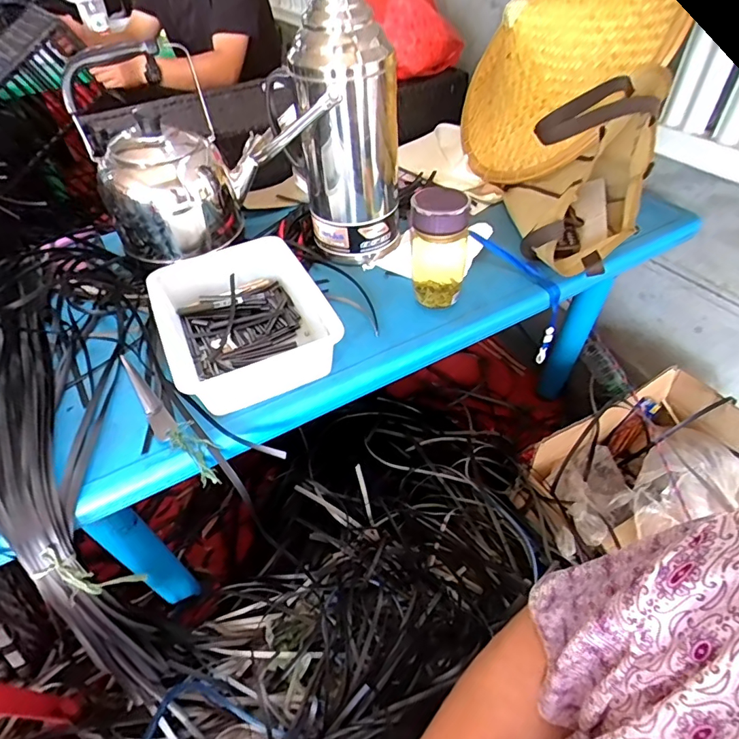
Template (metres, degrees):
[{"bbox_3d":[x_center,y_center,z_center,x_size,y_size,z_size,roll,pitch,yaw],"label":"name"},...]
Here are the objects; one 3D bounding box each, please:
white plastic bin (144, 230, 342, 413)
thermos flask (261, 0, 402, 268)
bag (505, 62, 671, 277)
[{"bbox_3d":[-0.184,-0.078,0.666,0.209,0.072,0.259,-20,49,-16],"label":"white plastic bin"},{"bbox_3d":[-0.054,-0.340,0.712,0.197,0.351,0.123,-11,47,-8],"label":"thermos flask"},{"bbox_3d":[0.321,-0.314,0.727,0.190,0.213,0.305,15,49,16],"label":"bag"}]

